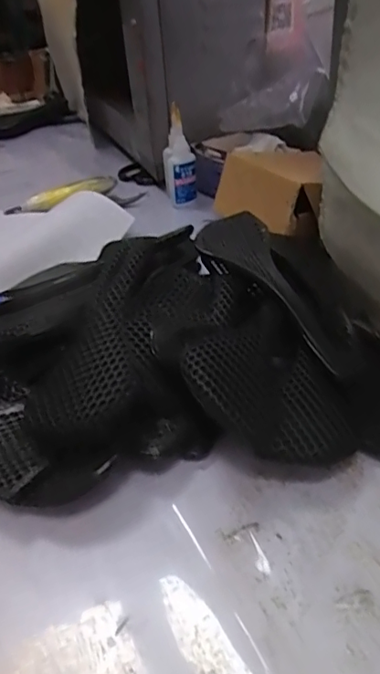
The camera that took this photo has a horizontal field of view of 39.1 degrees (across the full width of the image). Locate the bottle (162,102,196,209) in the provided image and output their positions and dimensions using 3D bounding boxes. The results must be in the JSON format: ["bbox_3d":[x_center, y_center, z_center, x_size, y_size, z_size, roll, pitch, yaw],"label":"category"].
[{"bbox_3d":[-0.016,-0.258,0.773,0.046,0.120,0.053,-7,35,-2],"label":"bottle"}]

